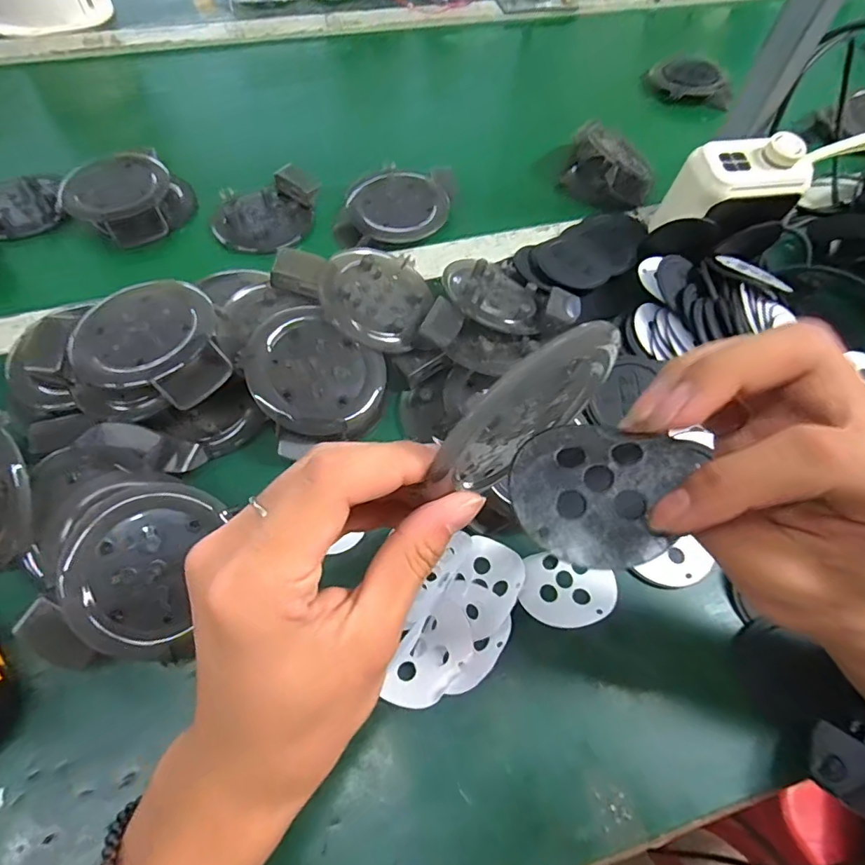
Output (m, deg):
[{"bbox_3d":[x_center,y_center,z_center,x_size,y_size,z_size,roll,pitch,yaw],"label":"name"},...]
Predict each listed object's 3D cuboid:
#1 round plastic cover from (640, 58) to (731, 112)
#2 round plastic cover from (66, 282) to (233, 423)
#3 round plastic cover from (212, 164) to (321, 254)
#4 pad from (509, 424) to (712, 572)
[{"bbox_3d":[0.303,-0.414,0.598,0.104,0.030,0.069,27,63,11],"label":"round plastic cover"},{"bbox_3d":[-0.184,-0.056,0.331,0.091,0.033,0.092,0,70,1],"label":"round plastic cover"},{"bbox_3d":[-0.153,-0.202,0.462,0.085,0.034,0.083,1,61,-3],"label":"round plastic cover"},{"bbox_3d":[0.057,0.021,0.180,0.057,0.006,0.052,-7,61,13],"label":"pad"}]

